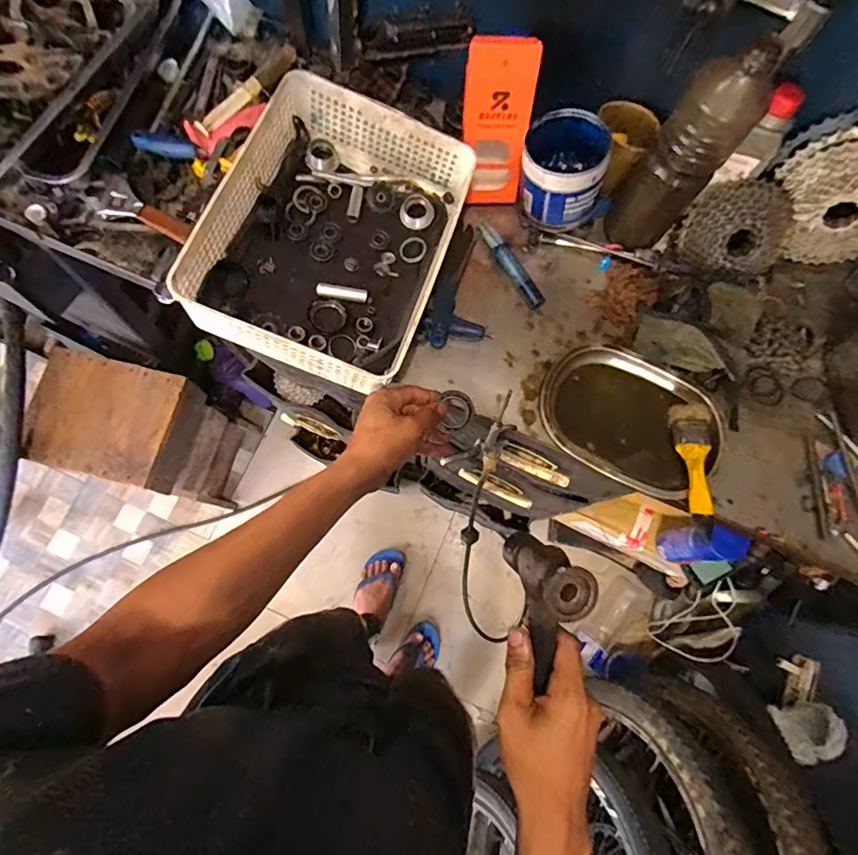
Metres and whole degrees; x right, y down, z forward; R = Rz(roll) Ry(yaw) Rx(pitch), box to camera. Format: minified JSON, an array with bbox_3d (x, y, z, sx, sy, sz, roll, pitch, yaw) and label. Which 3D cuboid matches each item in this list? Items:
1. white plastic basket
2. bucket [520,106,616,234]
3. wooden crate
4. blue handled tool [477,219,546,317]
[{"bbox_3d":[-0.102,-0.225,0.585,0.242,0.107,0.329,18,76,3],"label":"white plastic basket"},{"bbox_3d":[0.162,-0.319,0.617,0.099,0.078,0.107,0,76,-1],"label":"bucket"},{"bbox_3d":[-0.701,0.021,1.245,0.309,0.389,0.246,14,76,2],"label":"wooden crate"},{"bbox_3d":[0.111,-0.212,0.651,0.029,0.024,0.141,-30,79,-8],"label":"blue handled tool"}]

